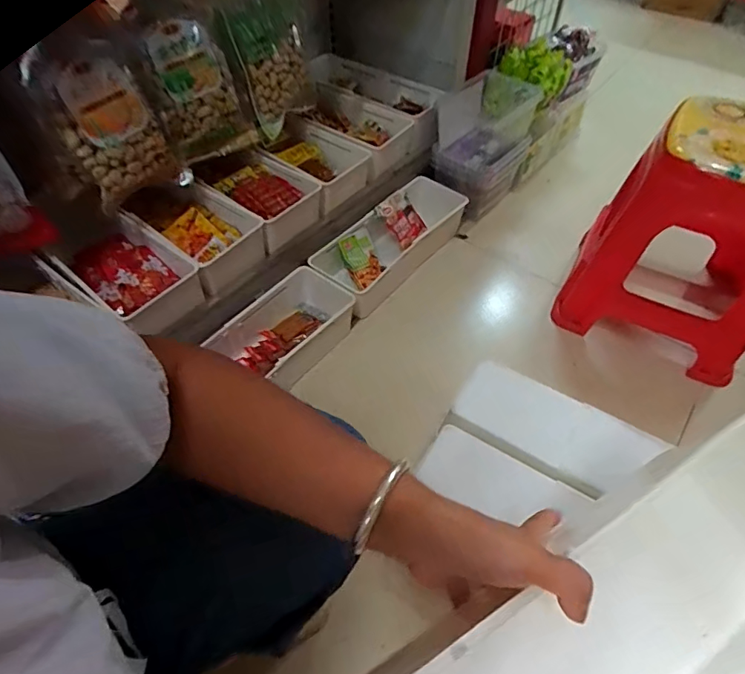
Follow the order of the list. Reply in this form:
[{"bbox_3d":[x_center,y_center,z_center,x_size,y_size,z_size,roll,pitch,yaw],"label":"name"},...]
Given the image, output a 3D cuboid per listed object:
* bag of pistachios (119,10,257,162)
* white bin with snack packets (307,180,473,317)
[{"bbox_3d":[-0.273,-0.372,0.717,0.137,0.240,0.081,-35,77,-7],"label":"bag of pistachios"},{"bbox_3d":[0.044,-0.195,1.016,0.134,0.130,0.380,35,60,23],"label":"white bin with snack packets"}]

